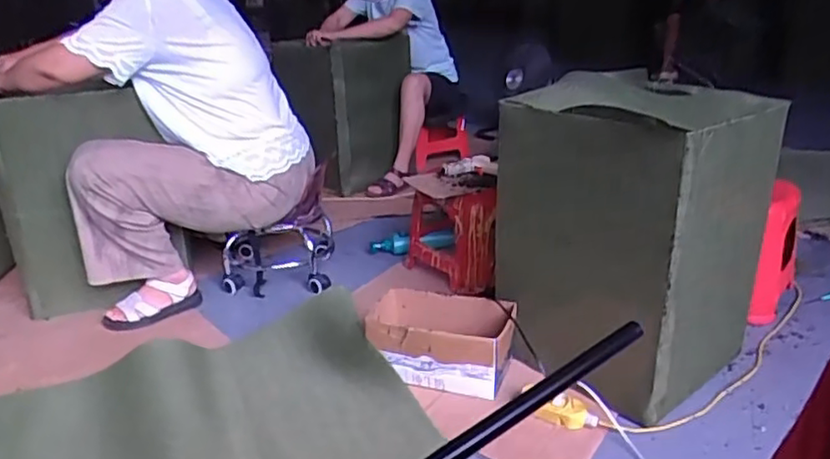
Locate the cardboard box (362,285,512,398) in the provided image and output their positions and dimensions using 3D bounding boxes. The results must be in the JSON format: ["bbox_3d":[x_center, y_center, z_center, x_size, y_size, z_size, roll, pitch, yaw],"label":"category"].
[{"bbox_3d":[0.056,0.231,1.382,0.296,0.134,0.162,3,22,15],"label":"cardboard box"}]

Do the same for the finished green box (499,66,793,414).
[{"bbox_3d":[0.449,0.001,1.342,0.410,0.584,0.382,-20,27,-38],"label":"finished green box"}]

